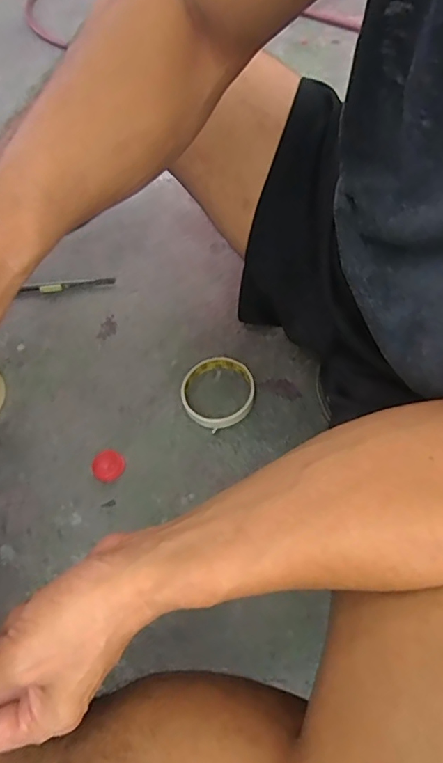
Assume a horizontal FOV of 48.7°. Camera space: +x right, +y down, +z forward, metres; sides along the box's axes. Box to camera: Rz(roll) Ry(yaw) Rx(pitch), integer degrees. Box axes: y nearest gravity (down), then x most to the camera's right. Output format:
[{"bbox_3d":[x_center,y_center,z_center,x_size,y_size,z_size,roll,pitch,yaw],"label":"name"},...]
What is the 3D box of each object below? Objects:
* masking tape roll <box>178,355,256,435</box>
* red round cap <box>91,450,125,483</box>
[{"bbox_3d":[-0.004,0.012,0.562,0.082,0.018,0.085,-2,61,3],"label":"masking tape roll"},{"bbox_3d":[-0.124,0.091,0.534,0.034,0.006,0.035,-2,61,3],"label":"red round cap"}]

